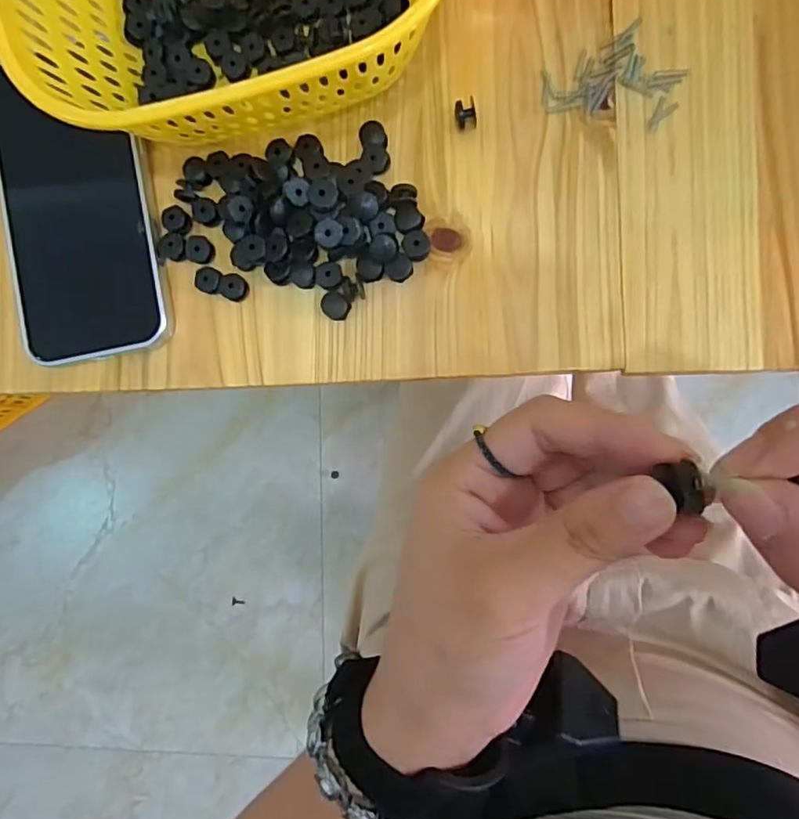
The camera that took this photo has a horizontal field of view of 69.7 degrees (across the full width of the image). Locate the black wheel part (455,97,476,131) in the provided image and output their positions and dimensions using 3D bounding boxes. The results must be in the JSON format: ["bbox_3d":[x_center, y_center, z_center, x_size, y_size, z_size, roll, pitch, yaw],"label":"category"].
[{"bbox_3d":[0.033,-0.146,0.282,0.010,0.011,0.010,-8,86,7],"label":"black wheel part"}]

